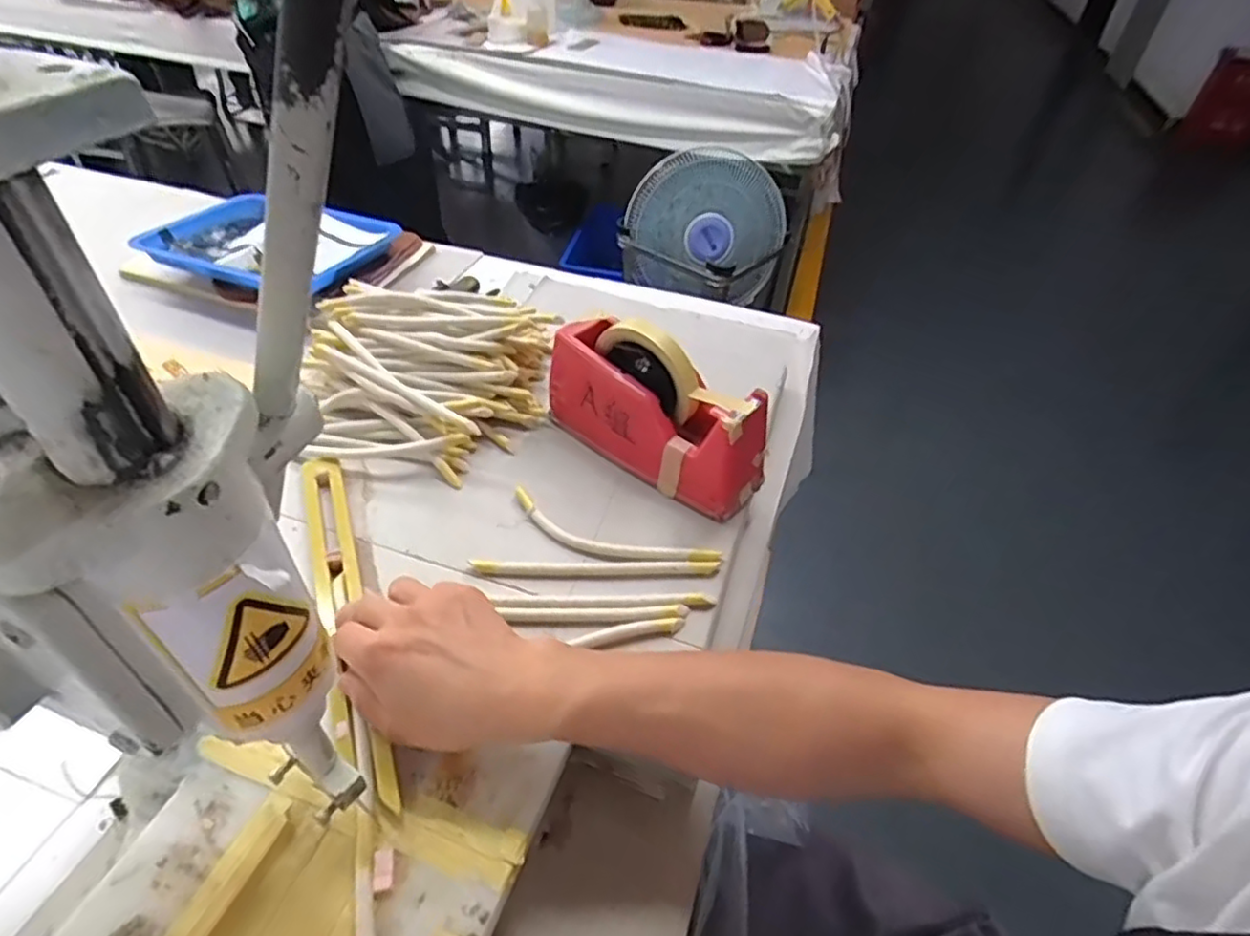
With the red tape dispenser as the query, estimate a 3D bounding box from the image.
[{"bbox_3d":[0.024,-0.057,0.570,0.200,0.116,0.063,31,51,23],"label":"red tape dispenser"}]

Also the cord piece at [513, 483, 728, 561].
[{"bbox_3d":[-0.013,0.056,0.533,0.175,0.010,0.036,17,46,11],"label":"cord piece"}]

